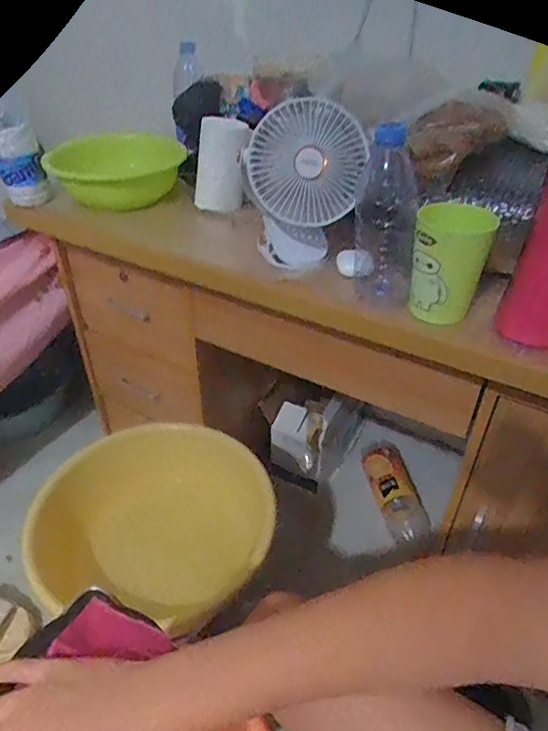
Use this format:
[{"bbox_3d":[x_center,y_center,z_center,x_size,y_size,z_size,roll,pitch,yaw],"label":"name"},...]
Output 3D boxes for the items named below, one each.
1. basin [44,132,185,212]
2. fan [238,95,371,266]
[{"bbox_3d":[-0.293,-0.359,0.952,0.246,0.079,0.223,-1,38,-2],"label":"basin"},{"bbox_3d":[0.035,-0.218,0.662,0.139,0.193,0.088,12,40,14],"label":"fan"}]

